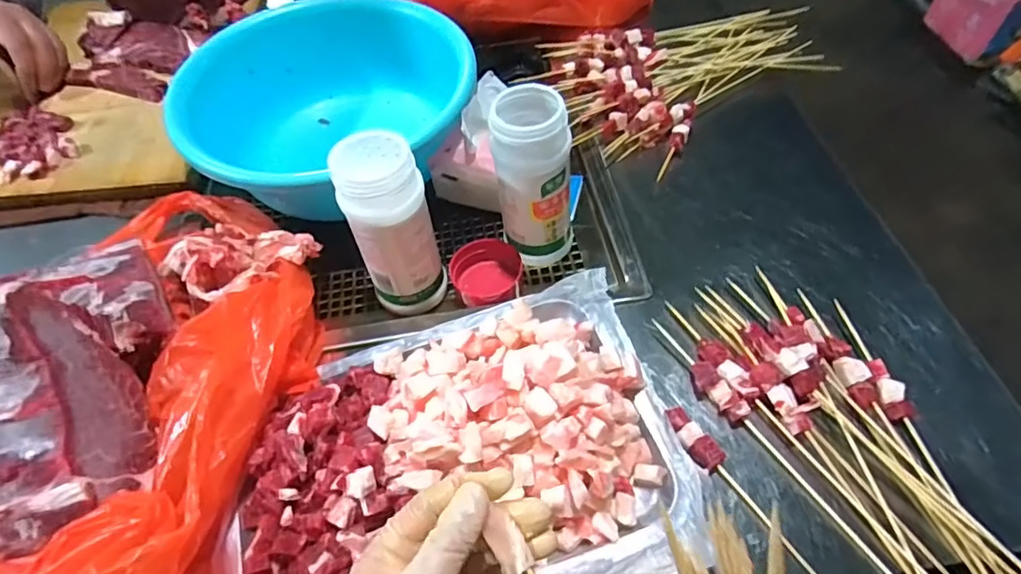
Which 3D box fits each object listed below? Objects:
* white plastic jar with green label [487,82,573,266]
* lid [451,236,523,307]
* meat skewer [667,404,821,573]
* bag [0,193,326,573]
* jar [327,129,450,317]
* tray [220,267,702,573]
[{"bbox_3d":[0.020,-0.091,0.473,0.063,0.154,0.072,-1,55,4],"label":"white plastic jar with green label"},{"bbox_3d":[-0.019,-0.013,0.505,0.068,0.026,0.064,-2,55,3],"label":"lid"},{"bbox_3d":[0.181,0.172,0.342,0.025,0.018,0.233,-28,58,-15],"label":"meat skewer"},{"bbox_3d":[-0.273,0.039,0.388,0.216,0.124,0.333,3,56,7],"label":"bag"},{"bbox_3d":[-0.094,-0.045,0.445,0.061,0.148,0.063,-2,55,3],"label":"jar"},{"bbox_3d":[-0.047,0.104,0.366,0.312,0.063,0.202,-19,56,-9],"label":"tray"}]

